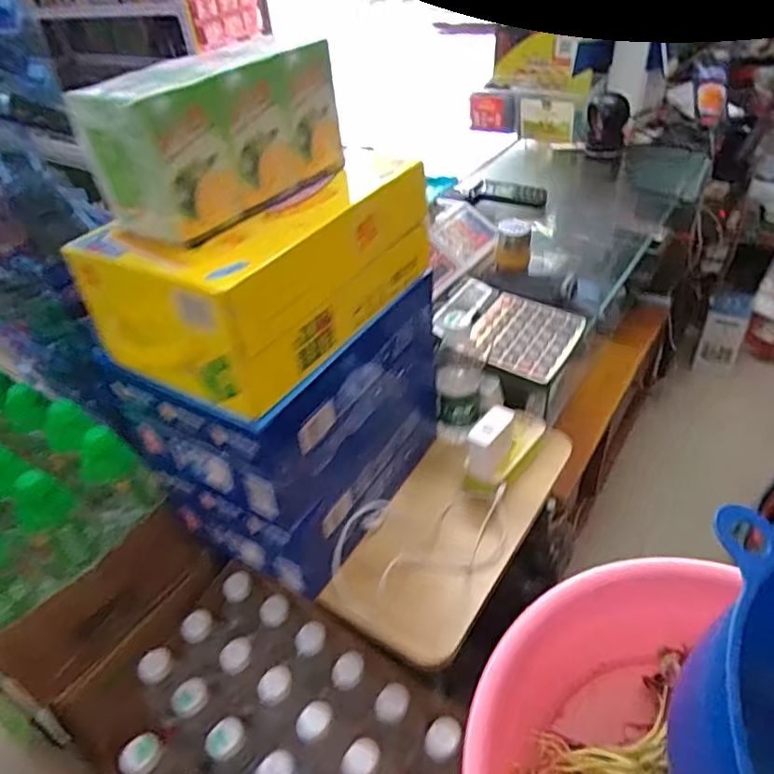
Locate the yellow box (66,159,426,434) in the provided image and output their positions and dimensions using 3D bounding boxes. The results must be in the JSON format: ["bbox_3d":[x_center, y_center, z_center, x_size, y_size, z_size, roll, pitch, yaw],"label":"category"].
[{"bbox_3d":[-0.106,-0.111,0.530,0.170,0.119,0.263,20,46,28],"label":"yellow box"}]

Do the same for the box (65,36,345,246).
[{"bbox_3d":[-0.128,-0.205,0.462,0.076,0.108,0.193,23,47,30],"label":"box"}]

